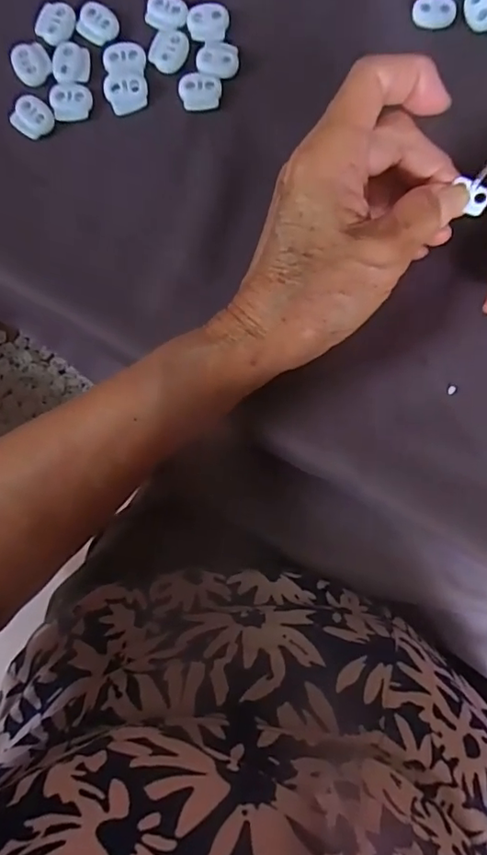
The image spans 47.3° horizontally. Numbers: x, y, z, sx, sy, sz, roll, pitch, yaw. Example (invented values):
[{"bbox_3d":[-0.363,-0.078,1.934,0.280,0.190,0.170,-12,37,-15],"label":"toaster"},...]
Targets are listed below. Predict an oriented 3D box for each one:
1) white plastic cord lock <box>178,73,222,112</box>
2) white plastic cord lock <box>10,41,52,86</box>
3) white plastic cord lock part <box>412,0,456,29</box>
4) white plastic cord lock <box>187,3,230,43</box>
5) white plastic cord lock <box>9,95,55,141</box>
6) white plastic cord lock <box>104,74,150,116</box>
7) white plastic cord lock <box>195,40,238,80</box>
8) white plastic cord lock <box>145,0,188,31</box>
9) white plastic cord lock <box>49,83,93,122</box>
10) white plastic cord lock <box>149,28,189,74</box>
[{"bbox_3d":[-0.023,-0.177,0.292,0.022,0.004,0.020,4,85,2],"label":"white plastic cord lock"},{"bbox_3d":[-0.113,-0.194,0.295,0.020,0.004,0.021,0,85,1],"label":"white plastic cord lock"},{"bbox_3d":[0.101,-0.220,0.295,0.023,0.007,0.013,-1,85,1],"label":"white plastic cord lock part"},{"bbox_3d":[-0.019,-0.216,0.294,0.021,0.004,0.020,7,85,2],"label":"white plastic cord lock"},{"bbox_3d":[-0.112,-0.165,0.297,0.020,0.007,0.020,35,87,4],"label":"white plastic cord lock"},{"bbox_3d":[-0.062,-0.177,0.294,0.022,0.004,0.019,-4,85,1],"label":"white plastic cord lock"},{"bbox_3d":[-0.014,-0.195,0.293,0.022,0.004,0.019,8,85,2],"label":"white plastic cord lock"},{"bbox_3d":[-0.041,-0.222,0.296,0.022,0.004,0.019,13,86,2],"label":"white plastic cord lock"},{"bbox_3d":[-0.092,-0.174,0.297,0.022,0.004,0.022,0,91,-3],"label":"white plastic cord lock"},{"bbox_3d":[-0.040,-0.200,0.295,0.019,0.004,0.023,19,86,3],"label":"white plastic cord lock"}]

